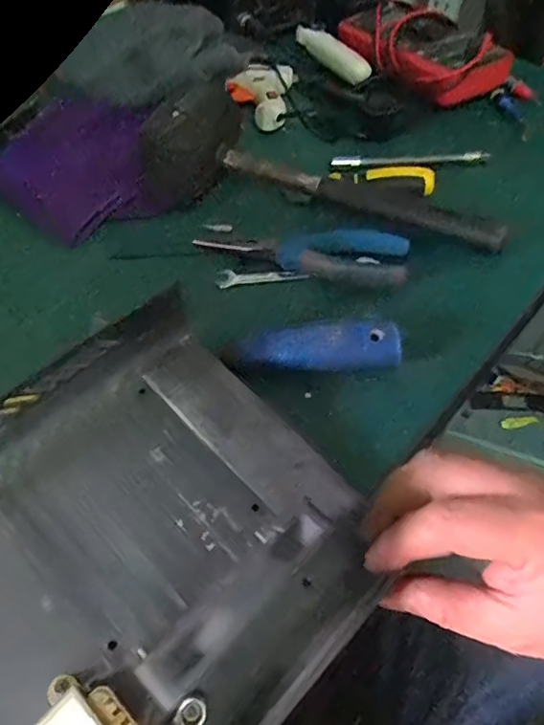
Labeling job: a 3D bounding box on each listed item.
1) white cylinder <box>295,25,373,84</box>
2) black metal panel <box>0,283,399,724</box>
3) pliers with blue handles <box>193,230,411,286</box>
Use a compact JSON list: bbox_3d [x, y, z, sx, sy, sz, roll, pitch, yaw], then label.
[{"bbox_3d":[0.062,-0.324,0.567,0.023,0.015,0.120,-25,58,-16],"label":"white cylinder"},{"bbox_3d":[-0.079,0.089,0.255,0.206,0.028,0.225,38,63,24],"label":"black metal panel"},{"bbox_3d":[0.022,-0.084,0.402,0.150,0.011,0.055,9,53,8],"label":"pliers with blue handles"}]

